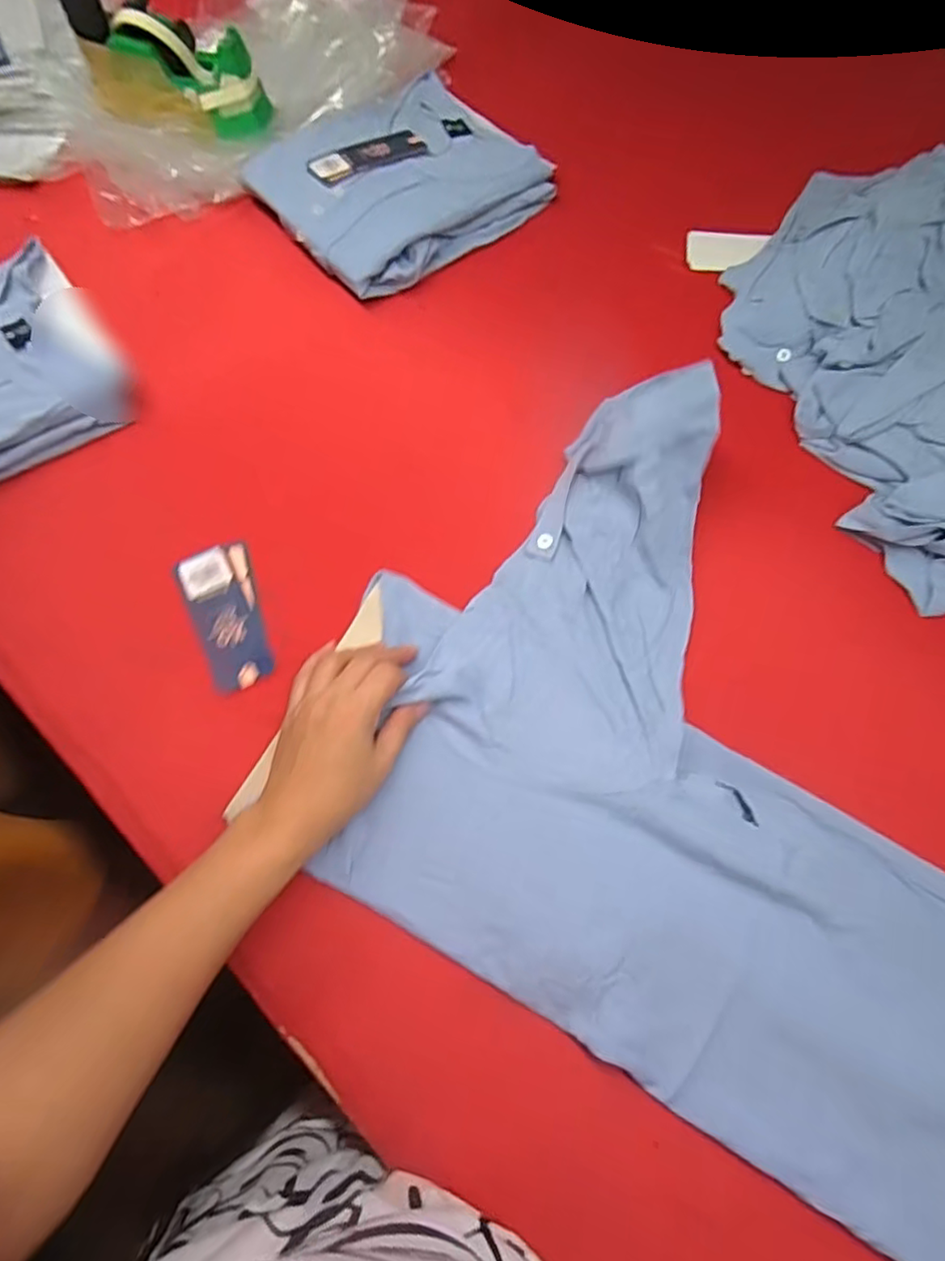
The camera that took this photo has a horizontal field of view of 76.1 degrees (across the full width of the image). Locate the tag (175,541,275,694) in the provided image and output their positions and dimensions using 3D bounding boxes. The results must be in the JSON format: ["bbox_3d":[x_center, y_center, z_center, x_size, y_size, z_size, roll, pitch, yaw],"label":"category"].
[{"bbox_3d":[-0.188,-0.013,0.467,0.053,0.005,0.120,-24,69,-12],"label":"tag"}]

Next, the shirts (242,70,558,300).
[{"bbox_3d":[-0.071,-0.461,0.617,0.258,0.033,0.218,-37,72,-16],"label":"shirts"}]

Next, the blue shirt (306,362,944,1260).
[{"bbox_3d":[0.214,0.097,0.372,0.564,0.062,0.396,27,73,12],"label":"blue shirt"}]

